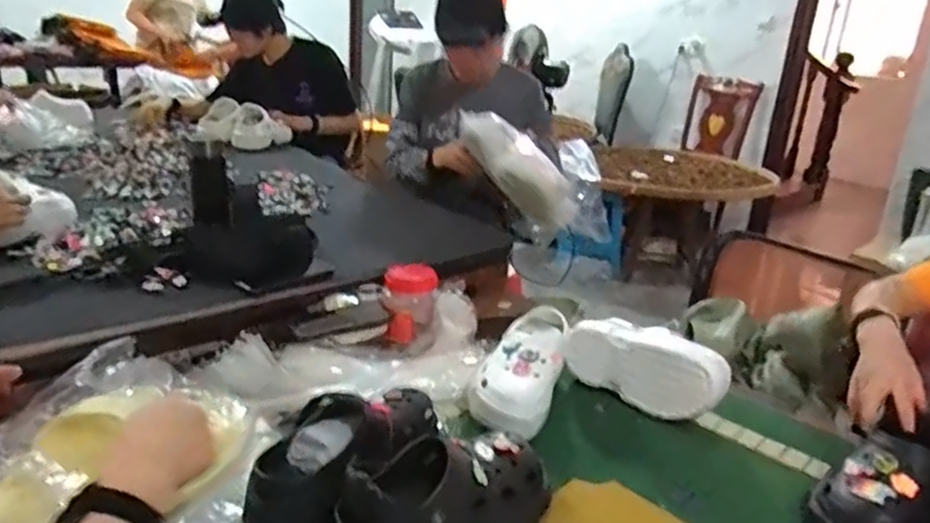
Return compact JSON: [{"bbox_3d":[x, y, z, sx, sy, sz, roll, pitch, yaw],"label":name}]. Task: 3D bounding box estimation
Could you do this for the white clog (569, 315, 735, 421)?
[{"bbox_3d":[0.274,0.162,0.997,0.118,0.110,0.226,-15,28,-41],"label":"white clog"}]

